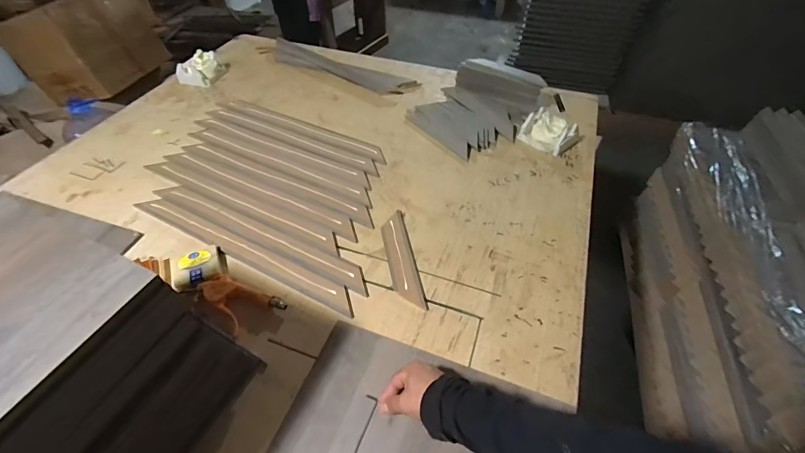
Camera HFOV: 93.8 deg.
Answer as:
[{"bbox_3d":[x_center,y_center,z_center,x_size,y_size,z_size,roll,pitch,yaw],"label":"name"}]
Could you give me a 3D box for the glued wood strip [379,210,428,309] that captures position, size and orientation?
[{"bbox_3d":[-0.003,0.056,0.686,0.050,0.010,0.206,-9,50,-8],"label":"glued wood strip"}]

